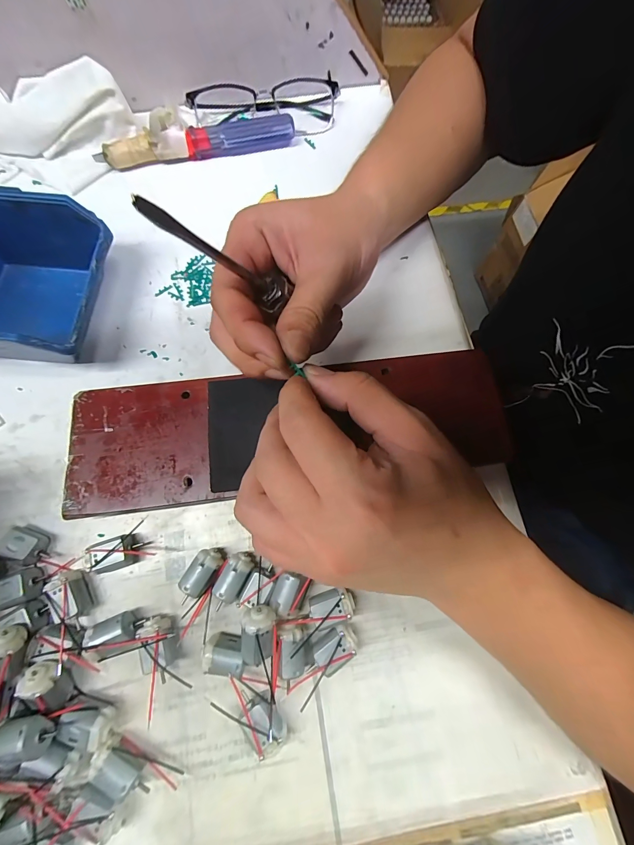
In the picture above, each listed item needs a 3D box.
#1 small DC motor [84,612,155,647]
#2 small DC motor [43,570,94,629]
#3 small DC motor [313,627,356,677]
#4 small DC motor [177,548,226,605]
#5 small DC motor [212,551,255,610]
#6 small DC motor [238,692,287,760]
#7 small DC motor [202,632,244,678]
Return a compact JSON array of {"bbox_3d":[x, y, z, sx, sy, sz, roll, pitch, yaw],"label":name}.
[{"bbox_3d":[-0.122,0.126,0.206,0.032,0.019,0.014,-19,76,-6],"label":"small DC motor"},{"bbox_3d":[-0.154,0.111,0.210,0.016,0.018,0.031,-24,76,-7],"label":"small DC motor"},{"bbox_3d":[0.011,0.139,0.206,0.028,0.016,0.019,-31,77,-9],"label":"small DC motor"},{"bbox_3d":[-0.074,0.097,0.215,0.018,0.019,0.032,28,76,6],"label":"small DC motor"},{"bbox_3d":[-0.053,0.099,0.215,0.017,0.018,0.035,28,76,6],"label":"small DC motor"},{"bbox_3d":[-0.031,0.175,0.193,0.021,0.016,0.025,-31,77,-9],"label":"small DC motor"},{"bbox_3d":[-0.056,0.141,0.203,0.026,0.017,0.017,13,75,3],"label":"small DC motor"}]

